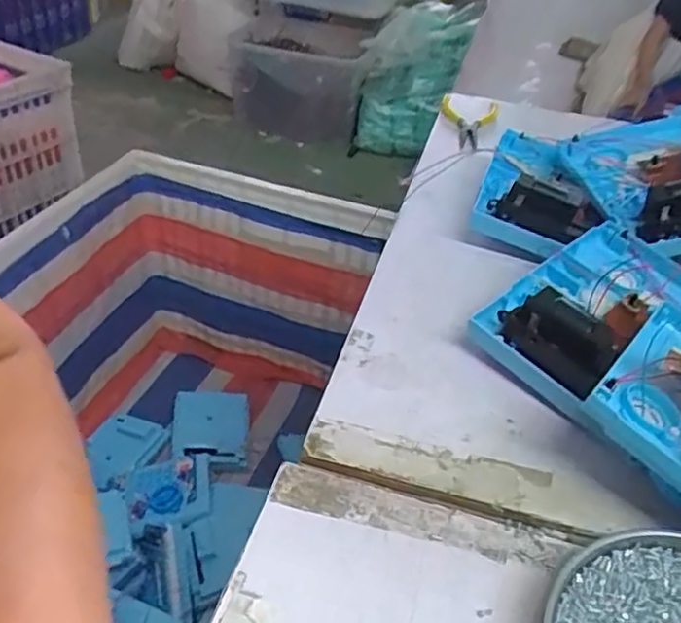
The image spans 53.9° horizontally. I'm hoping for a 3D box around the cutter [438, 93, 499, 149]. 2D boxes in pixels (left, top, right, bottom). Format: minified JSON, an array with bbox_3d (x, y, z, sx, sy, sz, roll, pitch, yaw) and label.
[{"bbox_3d":[0.143,-0.220,0.754,0.066,0.023,0.129,9,39,9],"label":"cutter"}]

